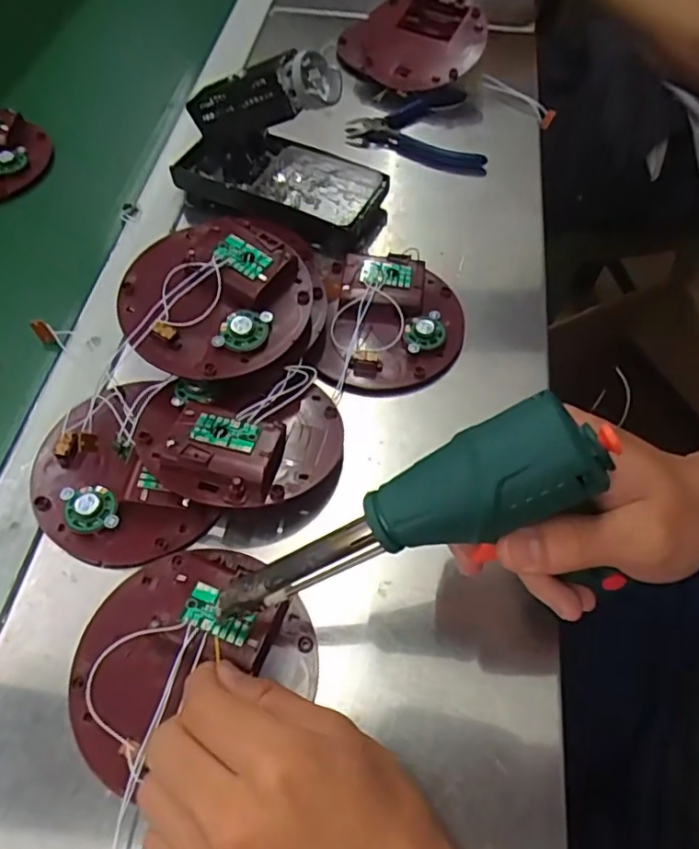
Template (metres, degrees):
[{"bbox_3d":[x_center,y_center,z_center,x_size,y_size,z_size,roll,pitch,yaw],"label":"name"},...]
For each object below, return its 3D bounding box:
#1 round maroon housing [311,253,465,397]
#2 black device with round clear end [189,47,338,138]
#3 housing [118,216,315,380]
[{"bbox_3d":[0.029,-0.073,0.421,0.098,0.032,0.109,8,59,3],"label":"round maroon housing"},{"bbox_3d":[-0.069,-0.238,0.438,0.126,0.040,0.032,4,55,34],"label":"black device with round clear end"},{"bbox_3d":[-0.087,-0.085,0.382,0.117,0.027,0.114,1,59,-1],"label":"housing"}]

